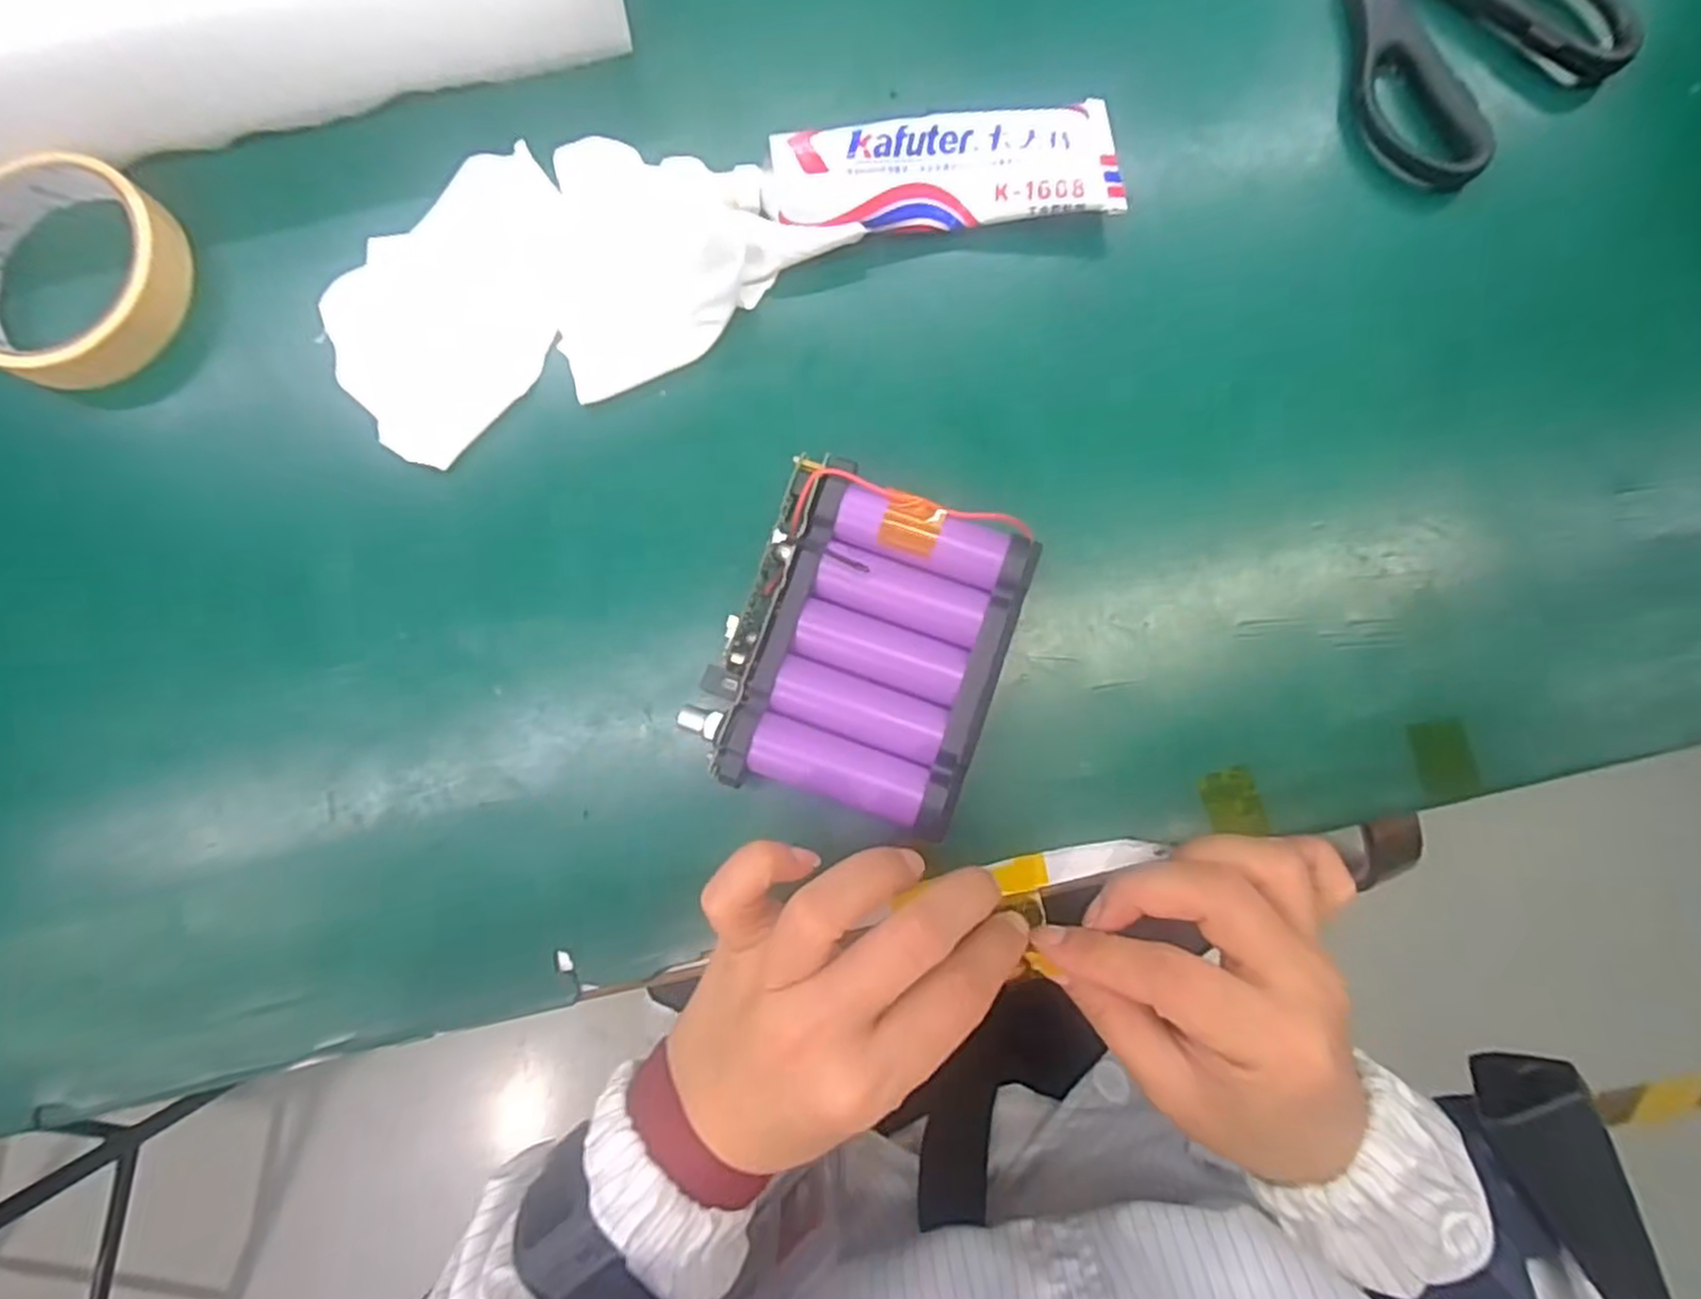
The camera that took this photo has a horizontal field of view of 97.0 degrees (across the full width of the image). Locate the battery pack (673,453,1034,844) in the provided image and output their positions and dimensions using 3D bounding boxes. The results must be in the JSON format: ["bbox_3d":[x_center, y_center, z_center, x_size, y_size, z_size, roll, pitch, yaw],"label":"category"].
[{"bbox_3d":[0.006,-0.003,0.268,0.092,0.030,0.110,20,85,3],"label":"battery pack"}]

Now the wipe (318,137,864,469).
[{"bbox_3d":[-0.109,-0.149,0.290,0.185,0.025,0.100,-23,84,-2],"label":"wipe"}]

